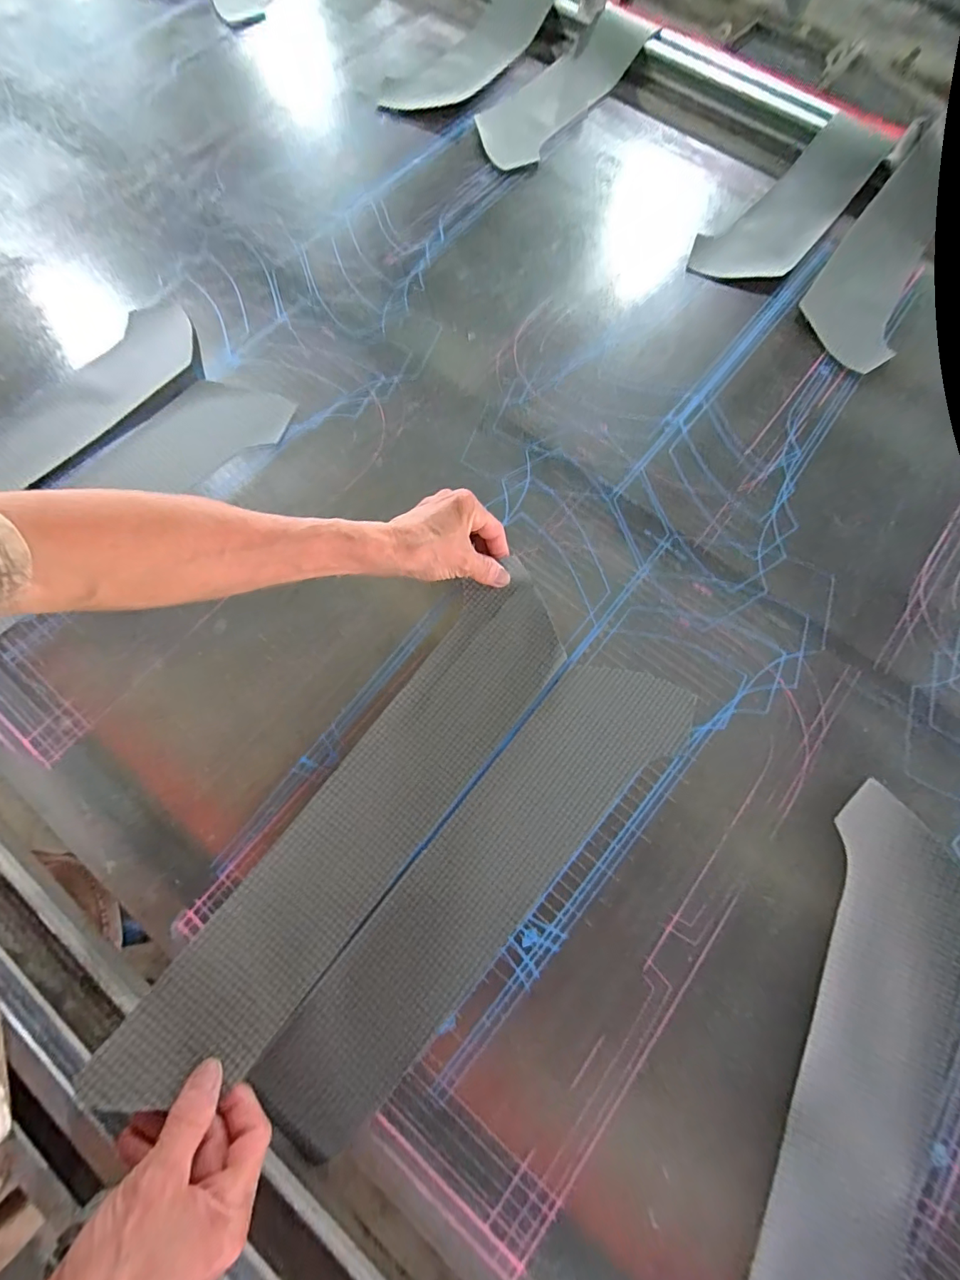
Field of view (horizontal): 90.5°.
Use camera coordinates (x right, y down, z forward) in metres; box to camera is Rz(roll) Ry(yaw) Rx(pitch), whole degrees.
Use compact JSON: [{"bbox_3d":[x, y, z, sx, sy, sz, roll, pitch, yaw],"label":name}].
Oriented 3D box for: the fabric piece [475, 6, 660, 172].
[{"bbox_3d":[0.108,-0.769,0.662,0.104,0.035,0.318,39,76,9],"label":"fabric piece"}]

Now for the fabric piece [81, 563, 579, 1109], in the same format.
[{"bbox_3d":[-0.078,0.129,0.383,0.099,0.034,0.454,37,71,9],"label":"fabric piece"}]

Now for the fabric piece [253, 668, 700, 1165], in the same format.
[{"bbox_3d":[0.008,0.183,0.388,0.104,0.007,0.429,43,76,11],"label":"fabric piece"}]

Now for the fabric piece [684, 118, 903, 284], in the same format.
[{"bbox_3d":[0.393,-0.549,0.599,0.106,0.039,0.320,41,77,10],"label":"fabric piece"}]

